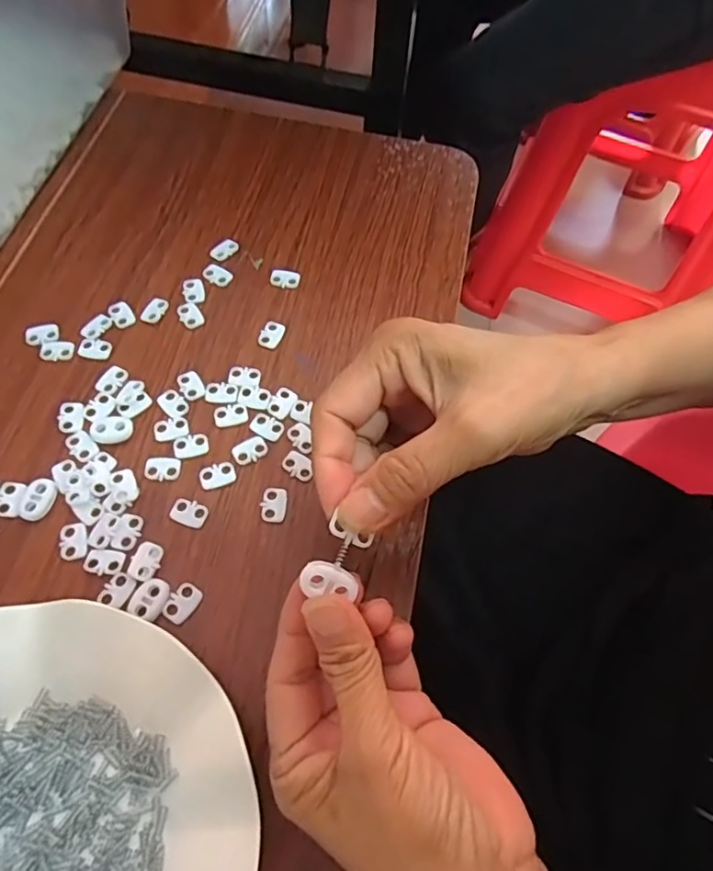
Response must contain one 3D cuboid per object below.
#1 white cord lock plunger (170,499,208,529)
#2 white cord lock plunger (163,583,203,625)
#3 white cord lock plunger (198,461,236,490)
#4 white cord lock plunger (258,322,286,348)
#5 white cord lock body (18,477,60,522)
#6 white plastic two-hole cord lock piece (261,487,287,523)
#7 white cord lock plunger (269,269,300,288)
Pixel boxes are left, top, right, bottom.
[{"bbox_3d":[-0.088,0.039,0.301,0.019,0.004,0.013,21,63,7],"label":"white cord lock plunger"},{"bbox_3d":[-0.084,0.081,0.279,0.013,0.004,0.019,35,66,14],"label":"white cord lock plunger"},{"bbox_3d":[-0.075,0.021,0.312,0.019,0.004,0.014,-18,65,-12],"label":"white cord lock plunger"},{"bbox_3d":[-0.053,-0.063,0.357,0.014,0.005,0.018,17,63,5],"label":"white cord lock plunger"},{"bbox_3d":[-0.166,0.033,0.299,0.017,0.004,0.022,18,63,5],"label":"white cord lock body"},{"bbox_3d":[-0.044,0.036,0.306,0.013,0.004,0.019,4,63,-2],"label":"white plastic two-hole cord lock piece"},{"bbox_3d":[-0.047,-0.103,0.378,0.019,0.005,0.012,3,63,-2],"label":"white cord lock plunger"}]

